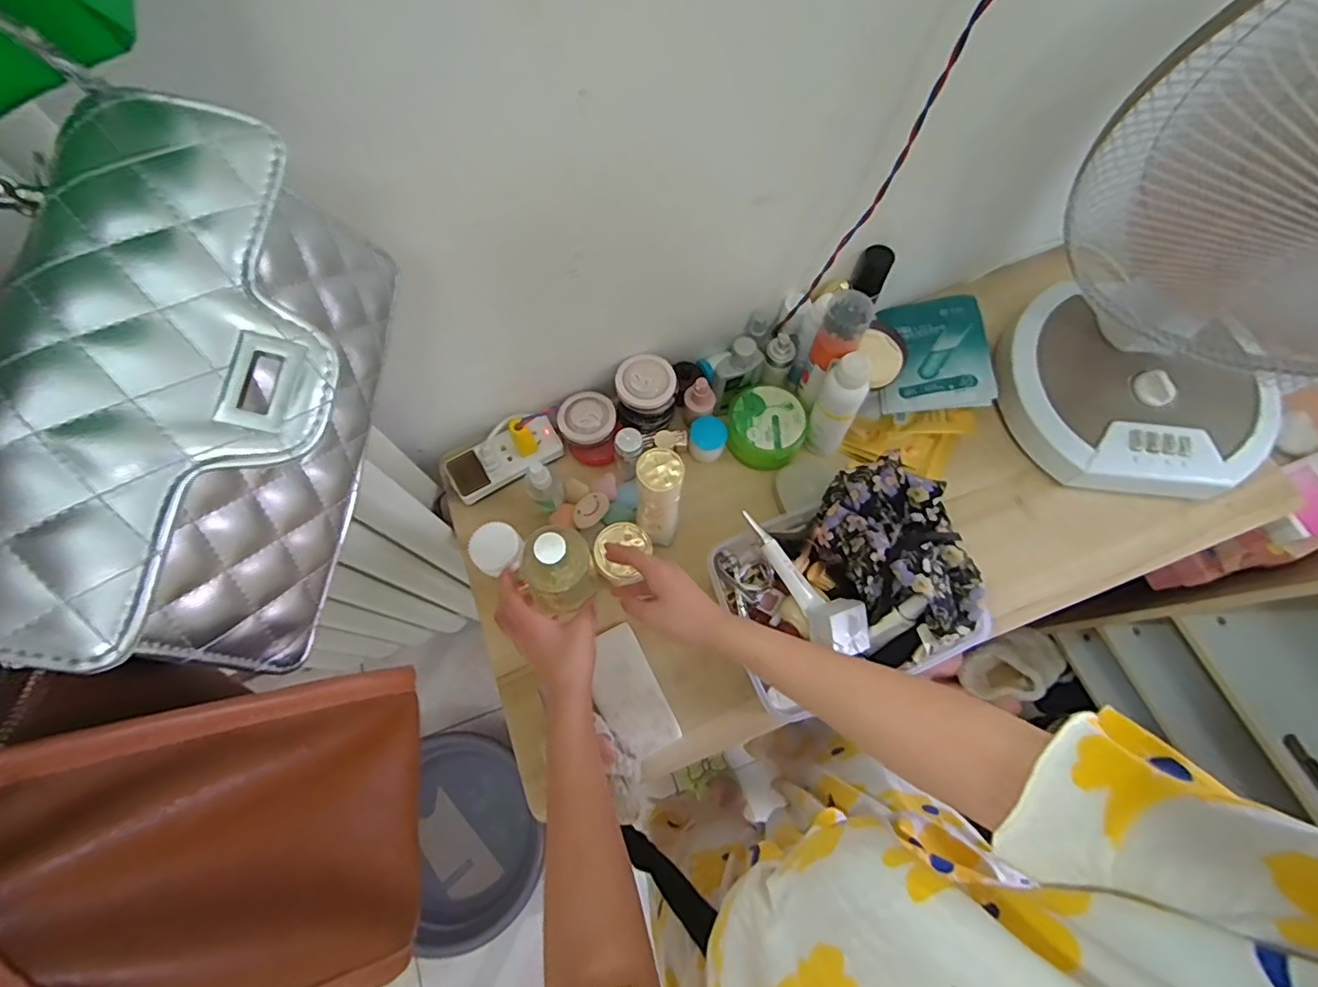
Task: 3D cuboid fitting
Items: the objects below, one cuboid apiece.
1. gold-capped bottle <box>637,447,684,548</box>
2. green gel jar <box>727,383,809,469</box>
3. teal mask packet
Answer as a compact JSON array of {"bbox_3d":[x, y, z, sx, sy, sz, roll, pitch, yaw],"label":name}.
[{"bbox_3d":[0.000,0.007,0.600,0.043,0.151,0.053,5,71,2],"label":"gold-capped bottle"},{"bbox_3d":[0.134,-0.083,0.730,0.098,0.060,0.096,0,71,0],"label":"green gel jar"},{"bbox_3d":[0.368,-0.189,0.761,0.130,0.017,0.177,-5,62,25],"label":"teal mask packet"}]

